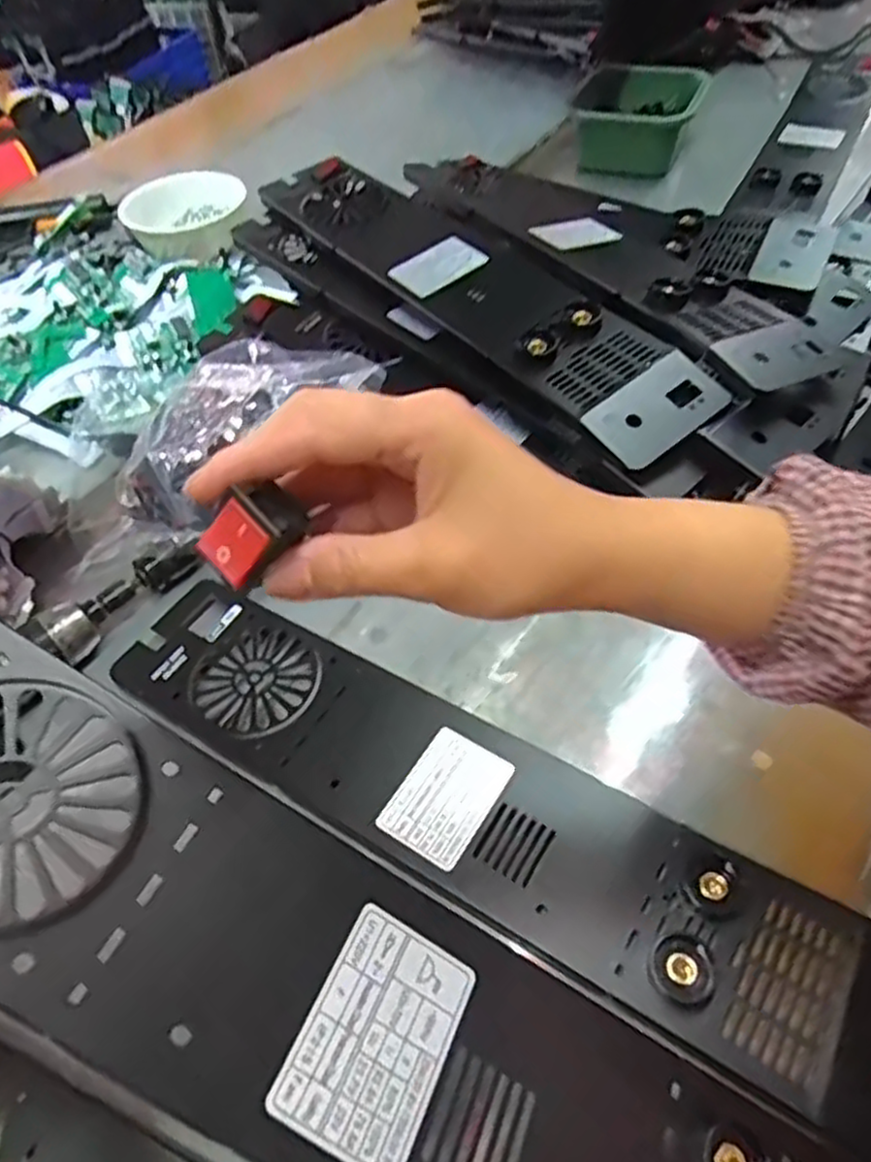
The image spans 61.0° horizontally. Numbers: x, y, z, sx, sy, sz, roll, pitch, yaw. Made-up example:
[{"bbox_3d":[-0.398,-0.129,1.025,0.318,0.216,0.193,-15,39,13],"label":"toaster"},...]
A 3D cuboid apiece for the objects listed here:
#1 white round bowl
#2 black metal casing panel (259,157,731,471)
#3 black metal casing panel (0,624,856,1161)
[{"bbox_3d":[-0.289,-0.428,0.861,0.149,0.044,0.143,25,57,23],"label":"white round bowl"},{"bbox_3d":[0.023,-0.252,0.621,0.110,0.035,0.491,-33,56,-20],"label":"black metal casing panel"},{"bbox_3d":[-0.011,0.158,0.259,0.486,0.022,0.095,34,57,-4],"label":"black metal casing panel"}]

